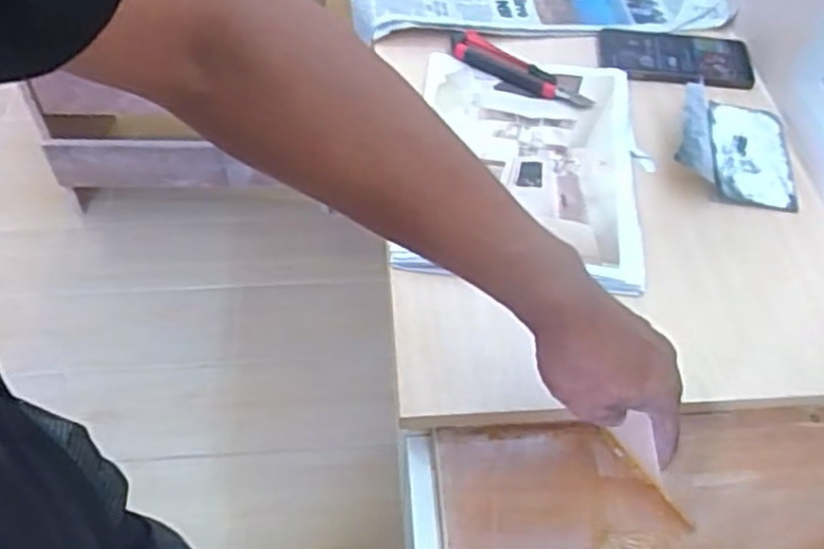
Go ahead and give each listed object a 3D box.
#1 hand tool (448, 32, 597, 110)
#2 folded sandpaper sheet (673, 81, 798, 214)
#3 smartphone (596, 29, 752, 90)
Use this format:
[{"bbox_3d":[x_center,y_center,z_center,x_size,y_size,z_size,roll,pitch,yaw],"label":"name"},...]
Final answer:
[{"bbox_3d":[0.117,-0.215,0.803,0.164,0.017,0.041,31,59,20],"label":"hand tool"},{"bbox_3d":[0.312,-0.128,0.718,0.115,0.042,0.131,12,54,7],"label":"folded sandpaper sheet"},{"bbox_3d":[0.289,-0.240,0.829,0.162,0.013,0.086,6,54,3],"label":"smartphone"}]

